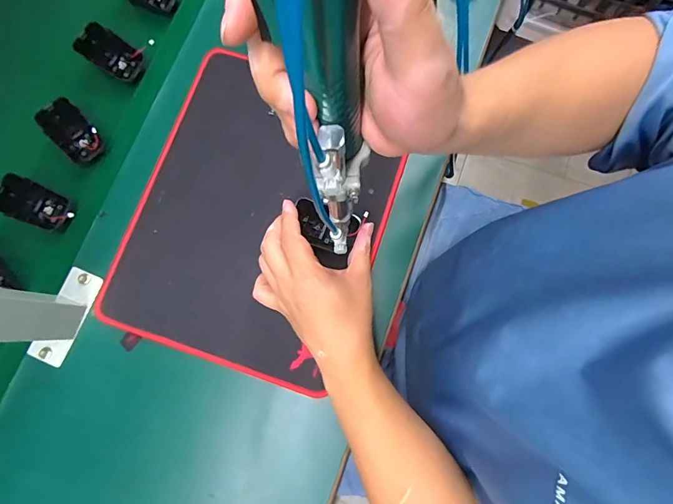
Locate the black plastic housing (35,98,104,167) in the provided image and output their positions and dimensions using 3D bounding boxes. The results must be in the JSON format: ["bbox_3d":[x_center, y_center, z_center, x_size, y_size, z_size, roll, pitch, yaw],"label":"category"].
[{"bbox_3d":[-0.297,-0.132,0.451,0.048,0.035,0.069,-44,81,-7],"label":"black plastic housing"}]

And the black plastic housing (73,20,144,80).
[{"bbox_3d":[-0.262,-0.233,0.463,0.067,0.030,0.042,25,80,5],"label":"black plastic housing"}]

